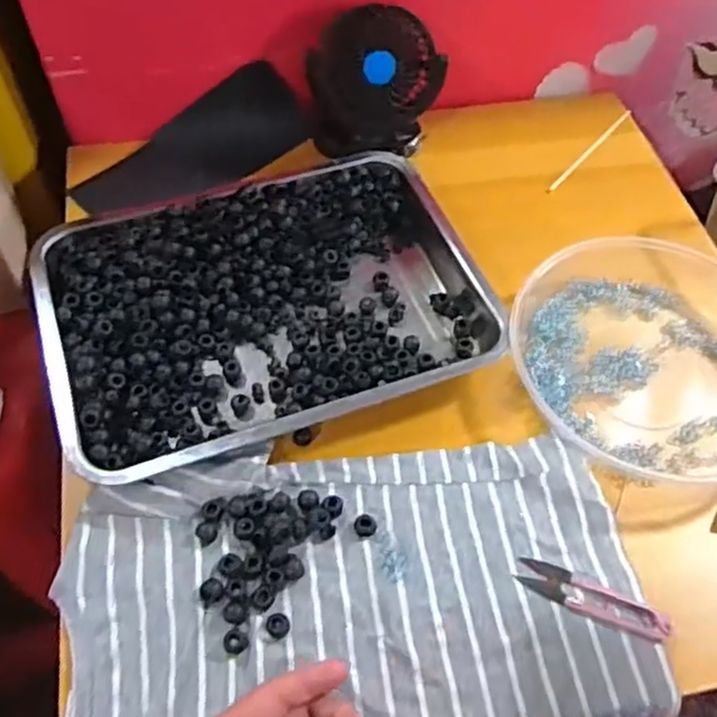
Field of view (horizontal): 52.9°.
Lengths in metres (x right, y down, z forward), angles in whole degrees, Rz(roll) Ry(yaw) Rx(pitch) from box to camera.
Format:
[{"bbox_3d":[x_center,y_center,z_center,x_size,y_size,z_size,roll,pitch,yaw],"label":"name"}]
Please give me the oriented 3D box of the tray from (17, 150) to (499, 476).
[{"bbox_3d":[-0.078,-0.052,0.600,0.340,0.040,0.257,-17,59,-13],"label":"tray"}]

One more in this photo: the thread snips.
[{"bbox_3d":[0.160,0.163,0.489,0.100,0.008,0.025,20,58,10],"label":"thread snips"}]

